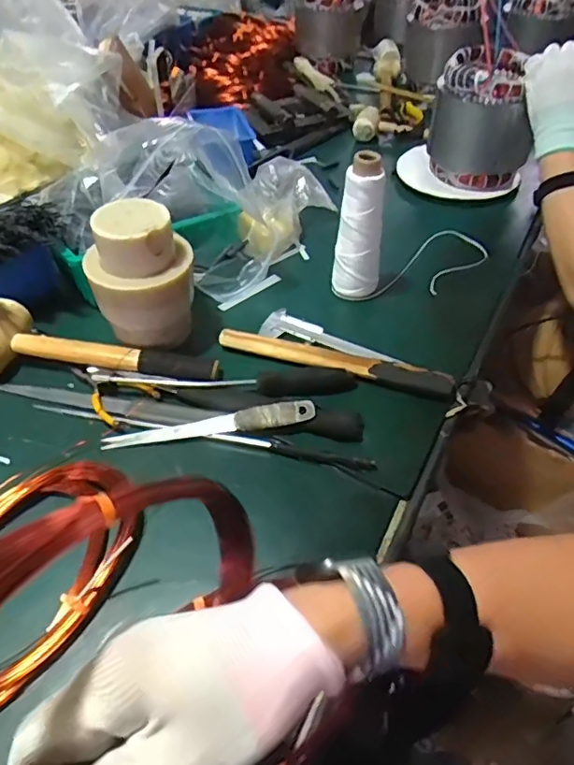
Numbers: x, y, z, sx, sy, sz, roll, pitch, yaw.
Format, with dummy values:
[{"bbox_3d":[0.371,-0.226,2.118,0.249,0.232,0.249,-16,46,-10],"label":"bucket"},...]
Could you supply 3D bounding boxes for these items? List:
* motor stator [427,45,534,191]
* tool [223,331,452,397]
[{"bbox_3d":[0.304,-0.414,0.857,0.147,0.164,0.148,9,48,8],"label":"motor stator"},{"bbox_3d":[0.050,-0.024,0.597,0.260,0.019,0.023,13,48,11],"label":"tool"}]

